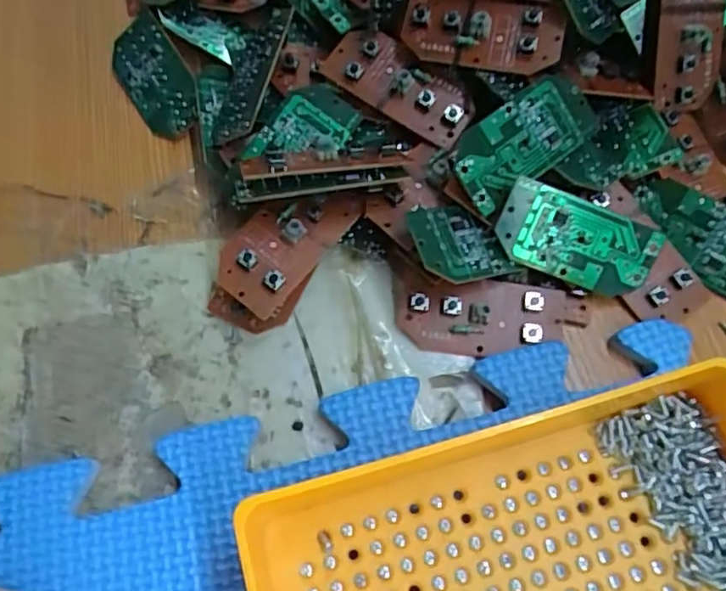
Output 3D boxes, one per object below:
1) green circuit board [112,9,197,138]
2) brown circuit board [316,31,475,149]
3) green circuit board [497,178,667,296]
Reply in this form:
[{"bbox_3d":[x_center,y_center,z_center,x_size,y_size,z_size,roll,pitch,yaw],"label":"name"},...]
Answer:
[{"bbox_3d":[-0.091,-0.096,0.271,0.029,0.008,0.064,-41,75,20],"label":"green circuit board"},{"bbox_3d":[0.015,-0.085,0.243,0.061,0.010,0.026,34,69,14],"label":"brown circuit board"},{"bbox_3d":[0.078,-0.019,0.225,0.061,0.004,0.029,19,106,-10],"label":"green circuit board"}]

